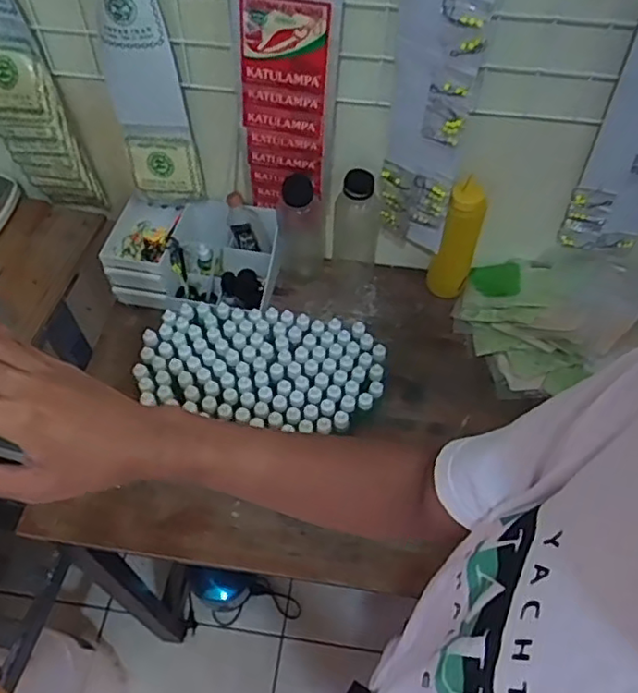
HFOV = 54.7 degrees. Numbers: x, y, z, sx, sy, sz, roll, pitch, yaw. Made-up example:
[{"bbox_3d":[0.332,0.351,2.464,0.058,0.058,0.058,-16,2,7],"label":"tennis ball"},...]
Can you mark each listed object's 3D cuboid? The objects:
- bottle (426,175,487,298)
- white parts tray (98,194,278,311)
[{"bbox_3d":[0.193,-0.147,0.864,0.056,0.184,0.051,17,57,11],"label":"bottle"},{"bbox_3d":[-0.184,-0.133,0.922,0.241,0.096,0.145,4,55,2],"label":"white parts tray"}]

